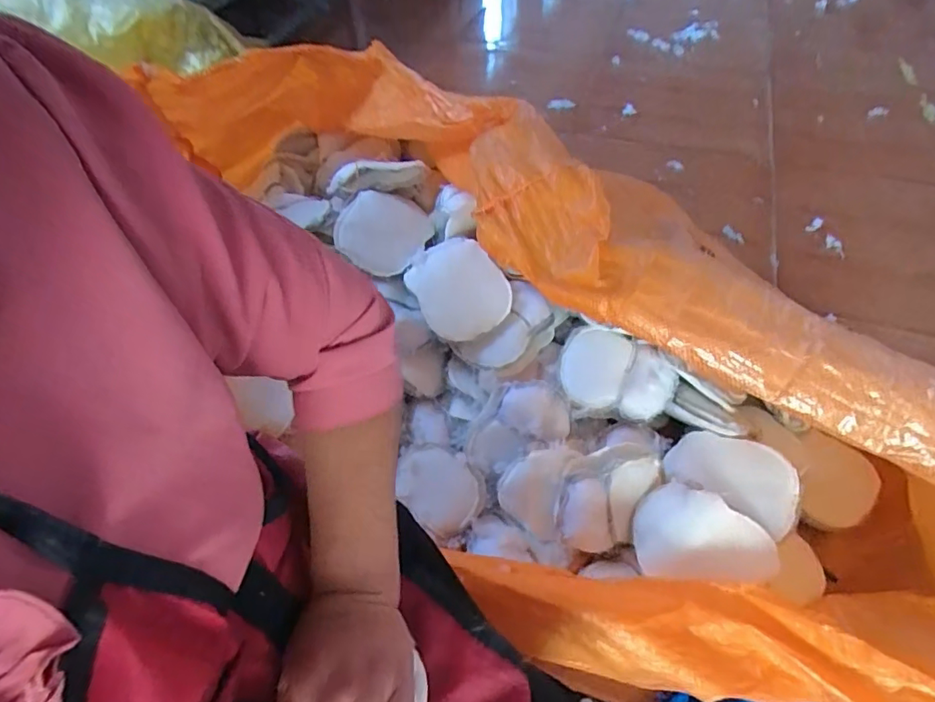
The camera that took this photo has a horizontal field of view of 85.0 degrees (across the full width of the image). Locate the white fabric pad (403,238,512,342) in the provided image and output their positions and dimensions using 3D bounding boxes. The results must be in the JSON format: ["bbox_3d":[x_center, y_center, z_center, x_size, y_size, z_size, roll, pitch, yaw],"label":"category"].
[{"bbox_3d":[-0.014,-0.103,0.844,0.142,0.022,0.172,-31,77,12],"label":"white fabric pad"}]

